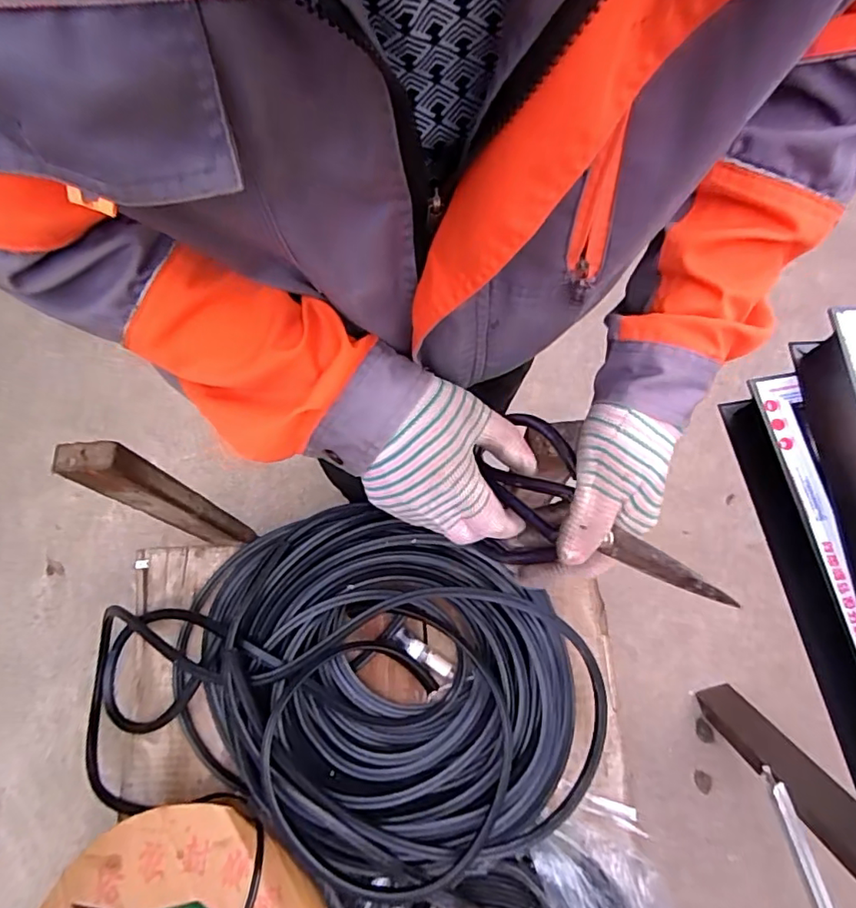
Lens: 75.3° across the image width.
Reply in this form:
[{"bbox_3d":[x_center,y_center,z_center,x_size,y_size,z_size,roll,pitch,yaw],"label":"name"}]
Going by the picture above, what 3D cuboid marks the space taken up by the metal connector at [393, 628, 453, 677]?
[{"bbox_3d":[-0.011,0.358,0.998,0.119,0.017,0.030,33,75,11],"label":"metal connector"}]

